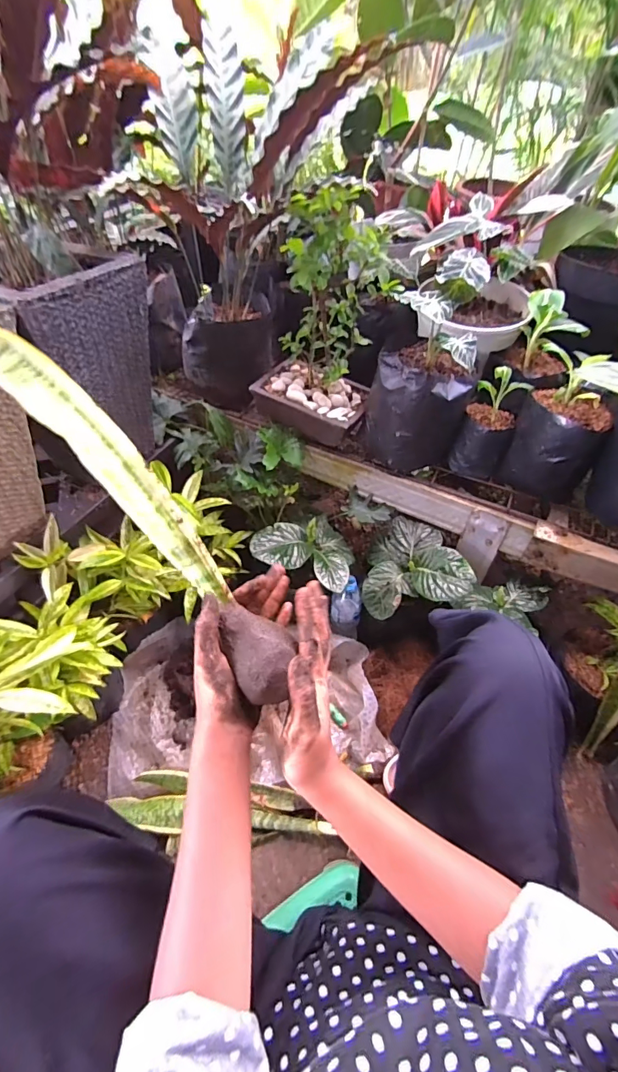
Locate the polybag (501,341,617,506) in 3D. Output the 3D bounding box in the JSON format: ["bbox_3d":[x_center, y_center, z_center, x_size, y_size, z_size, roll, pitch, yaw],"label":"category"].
[{"bbox_3d":[0.461,-0.200,0.798,0.146,0.204,0.158,23,54,13],"label":"polybag"}]

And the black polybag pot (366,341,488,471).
[{"bbox_3d":[0.212,-0.259,0.841,0.178,0.173,0.186,2,52,-3],"label":"black polybag pot"}]

